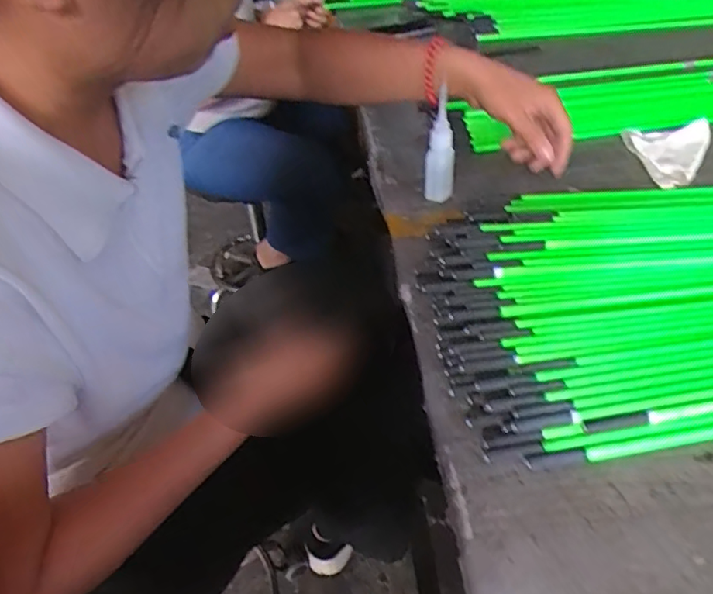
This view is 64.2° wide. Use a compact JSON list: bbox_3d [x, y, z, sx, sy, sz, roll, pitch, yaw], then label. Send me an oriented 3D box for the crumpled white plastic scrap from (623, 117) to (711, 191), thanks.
[{"bbox_3d":[0.367,-0.163,0.644,0.098,0.015,0.134,-1,39,5],"label":"crumpled white plastic scrap"}]

